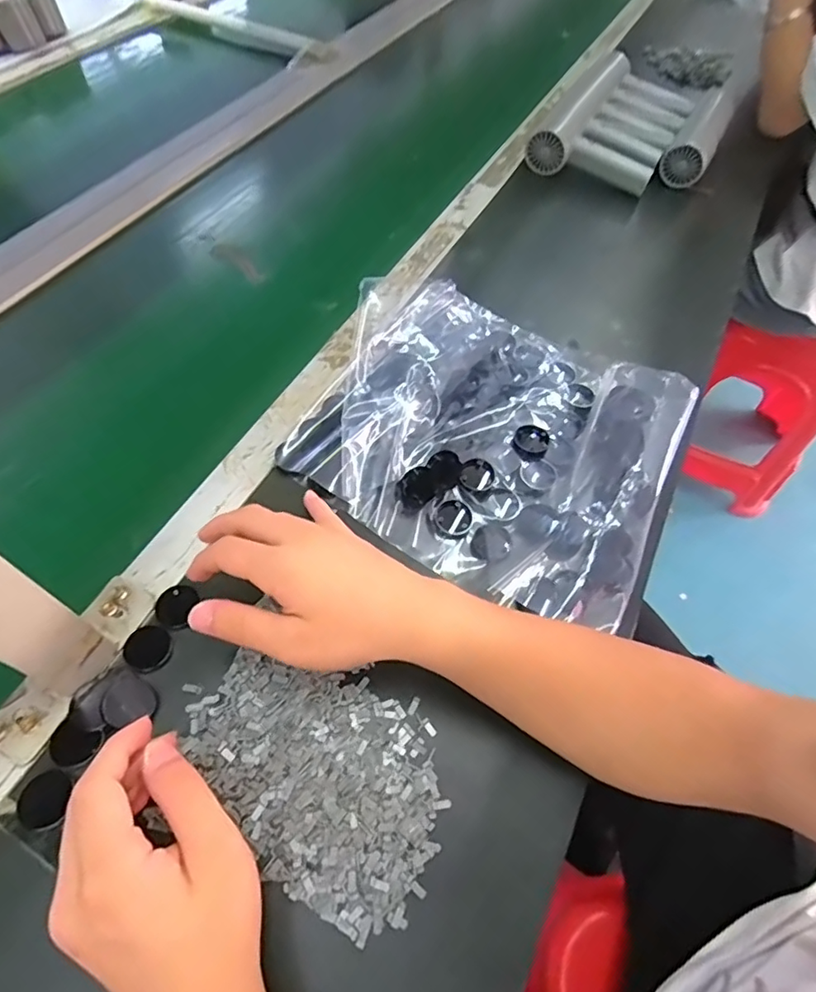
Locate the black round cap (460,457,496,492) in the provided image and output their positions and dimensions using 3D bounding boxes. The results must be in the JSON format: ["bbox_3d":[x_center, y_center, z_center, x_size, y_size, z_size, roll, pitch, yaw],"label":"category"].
[{"bbox_3d":[0.058,-0.018,0.457,0.027,0.011,0.032,25,58,13],"label":"black round cap"}]

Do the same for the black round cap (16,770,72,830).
[{"bbox_3d":[-0.210,0.175,0.317,0.025,0.004,0.029,14,67,-8],"label":"black round cap"}]

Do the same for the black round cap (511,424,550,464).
[{"bbox_3d":[0.106,-0.047,0.477,0.030,0.009,0.037,19,57,9],"label":"black round cap"}]

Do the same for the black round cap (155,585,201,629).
[{"bbox_3d":[-0.164,0.077,0.389,0.025,0.007,0.029,14,56,6],"label":"black round cap"}]

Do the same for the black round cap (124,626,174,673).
[{"bbox_3d":[-0.176,0.103,0.374,0.029,0.007,0.029,2,56,-3],"label":"black round cap"}]

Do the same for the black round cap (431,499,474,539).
[{"bbox_3d":[0.036,0.018,0.440,0.030,0.011,0.035,30,59,16],"label":"black round cap"}]

